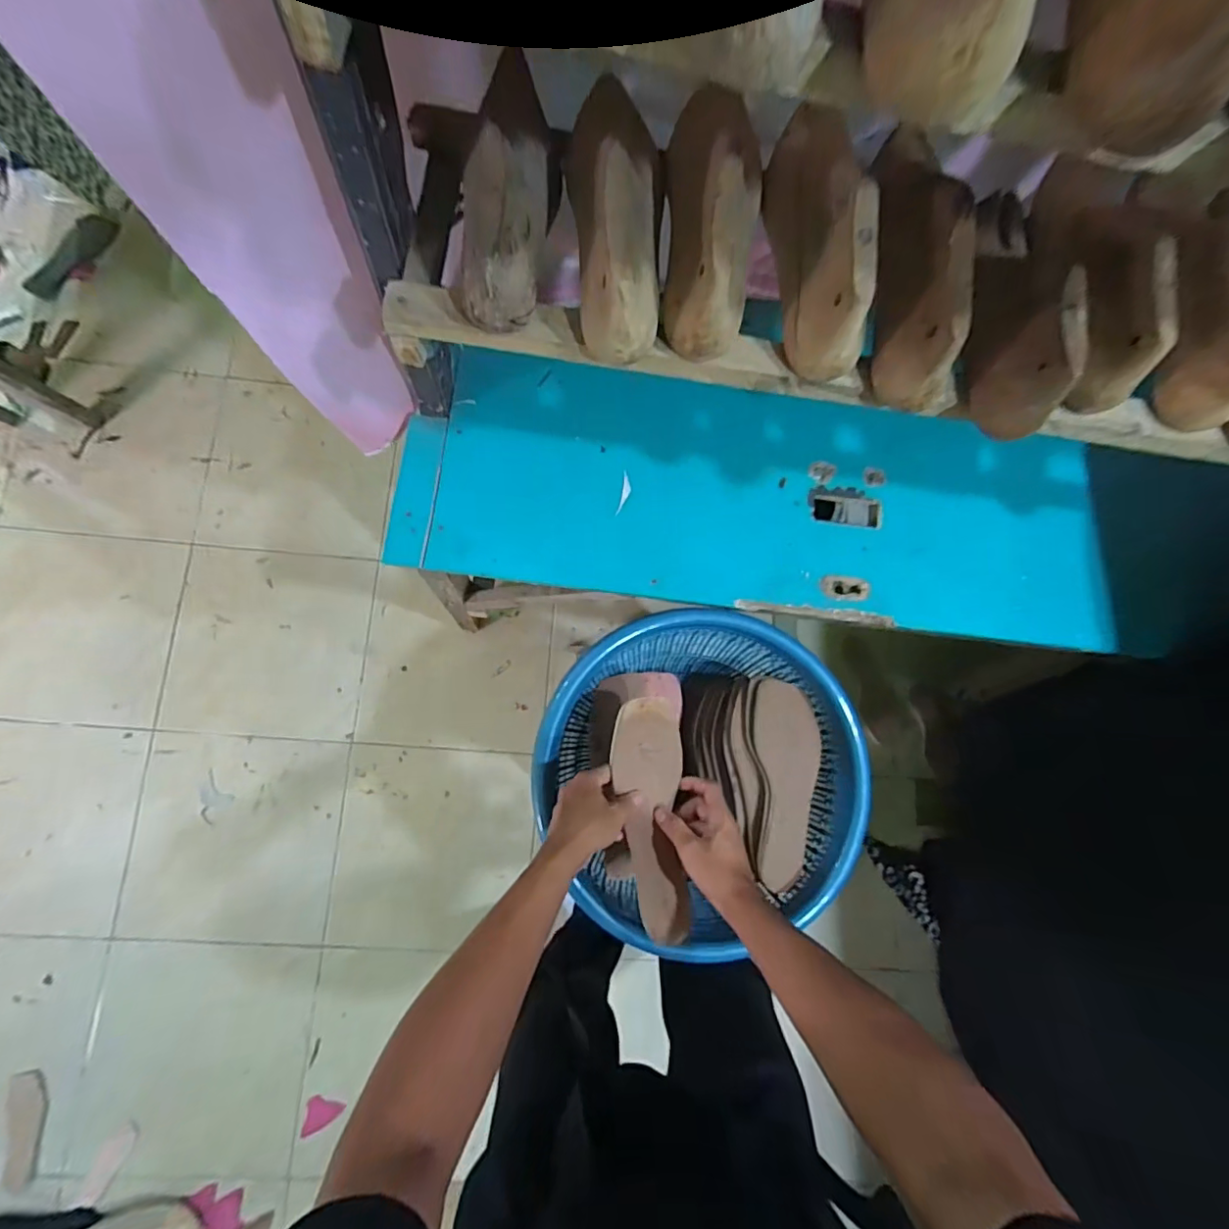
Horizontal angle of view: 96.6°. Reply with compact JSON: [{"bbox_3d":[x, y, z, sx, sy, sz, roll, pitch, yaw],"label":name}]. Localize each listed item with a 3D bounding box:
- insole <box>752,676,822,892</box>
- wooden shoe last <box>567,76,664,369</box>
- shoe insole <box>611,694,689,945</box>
[{"bbox_3d":[0.216,0.207,0.680,0.076,0.010,0.242,-2,81,9],"label":"insole"},{"bbox_3d":[0.007,-0.313,0.400,0.072,0.073,0.246,-3,81,-6],"label":"wooden shoe last"},{"bbox_3d":[0.038,0.208,0.579,0.080,0.014,0.238,8,67,-19],"label":"shoe insole"}]

